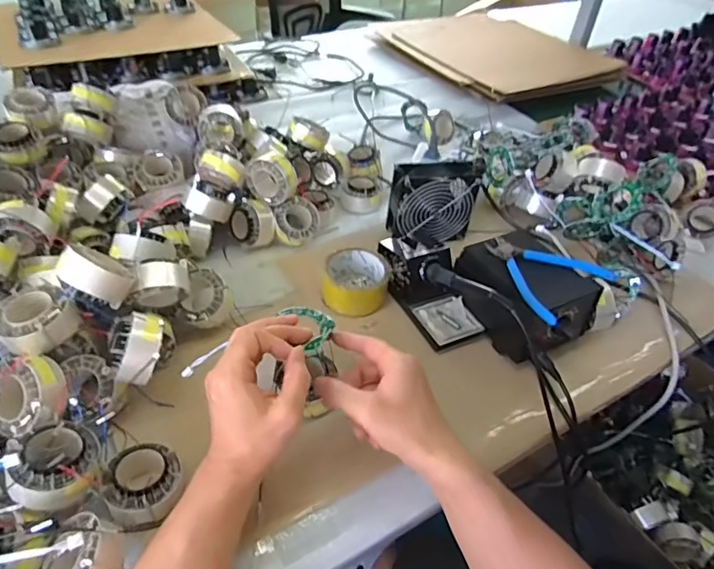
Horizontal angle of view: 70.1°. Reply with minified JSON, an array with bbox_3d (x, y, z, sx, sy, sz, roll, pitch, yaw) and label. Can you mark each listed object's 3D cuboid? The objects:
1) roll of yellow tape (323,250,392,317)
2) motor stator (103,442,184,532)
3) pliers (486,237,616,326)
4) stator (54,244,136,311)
[{"bbox_3d":[0.000,0.001,0.669,0.083,0.046,0.092,5,43,1],"label":"roll of yellow tape"},{"bbox_3d":[-0.187,0.178,0.454,0.058,0.029,0.069,2,43,-2],"label":"motor stator"},{"bbox_3d":[0.216,-0.018,0.610,0.136,0.019,0.132,2,43,-2],"label":"pliers"},{"bbox_3d":[-0.257,-0.011,0.501,0.055,0.066,0.039,42,98,36],"label":"stator"}]

